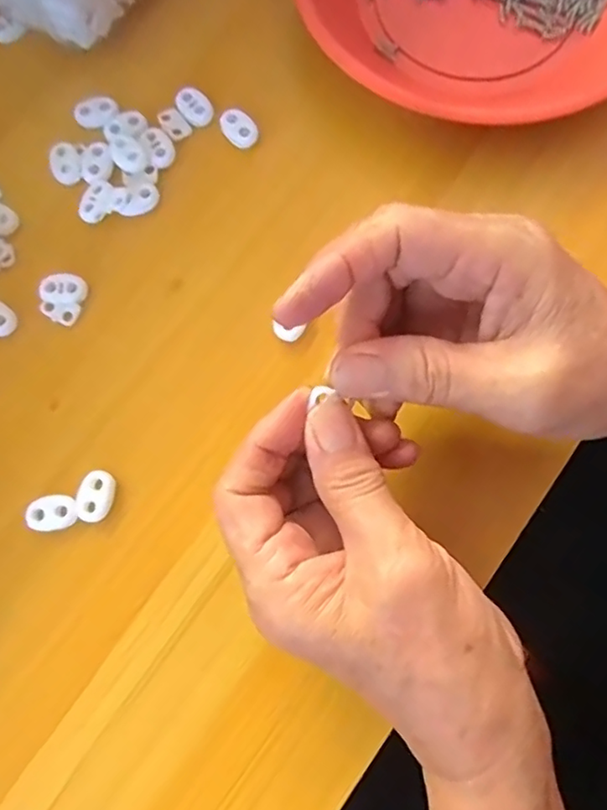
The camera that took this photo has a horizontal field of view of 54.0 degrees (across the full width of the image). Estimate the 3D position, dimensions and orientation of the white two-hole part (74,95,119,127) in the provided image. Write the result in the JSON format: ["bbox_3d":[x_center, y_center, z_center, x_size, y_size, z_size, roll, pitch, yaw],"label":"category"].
[{"bbox_3d":[-0.107,-0.152,0.308,0.022,0.004,0.017,-21,78,-4],"label":"white two-hole part"}]

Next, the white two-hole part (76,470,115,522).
[{"bbox_3d":[-0.094,0.041,0.268,0.015,0.004,0.022,3,78,1],"label":"white two-hole part"}]

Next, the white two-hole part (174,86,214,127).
[{"bbox_3d":[-0.056,-0.155,0.308,0.015,0.005,0.022,-43,81,-8],"label":"white two-hole part"}]

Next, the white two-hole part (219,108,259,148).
[{"bbox_3d":[-0.033,-0.142,0.305,0.015,0.004,0.022,-44,81,-8],"label":"white two-hole part"}]

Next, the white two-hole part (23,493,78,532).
[{"bbox_3d":[-0.112,0.047,0.265,0.021,0.004,0.016,-9,78,-1],"label":"white two-hole part"}]

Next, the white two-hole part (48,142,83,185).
[{"bbox_3d":[-0.121,-0.123,0.302,0.015,0.004,0.023,-17,78,-3],"label":"white two-hole part"}]

